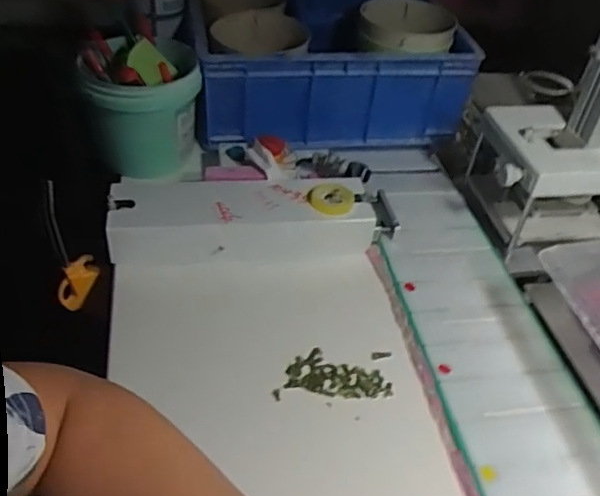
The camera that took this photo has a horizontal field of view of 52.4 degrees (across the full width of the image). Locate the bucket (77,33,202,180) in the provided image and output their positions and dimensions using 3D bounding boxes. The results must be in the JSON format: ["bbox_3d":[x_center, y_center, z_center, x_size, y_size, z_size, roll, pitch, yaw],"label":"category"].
[{"bbox_3d":[-0.171,-0.155,0.671,0.119,0.123,0.109,-4,42,-12],"label":"bucket"}]

